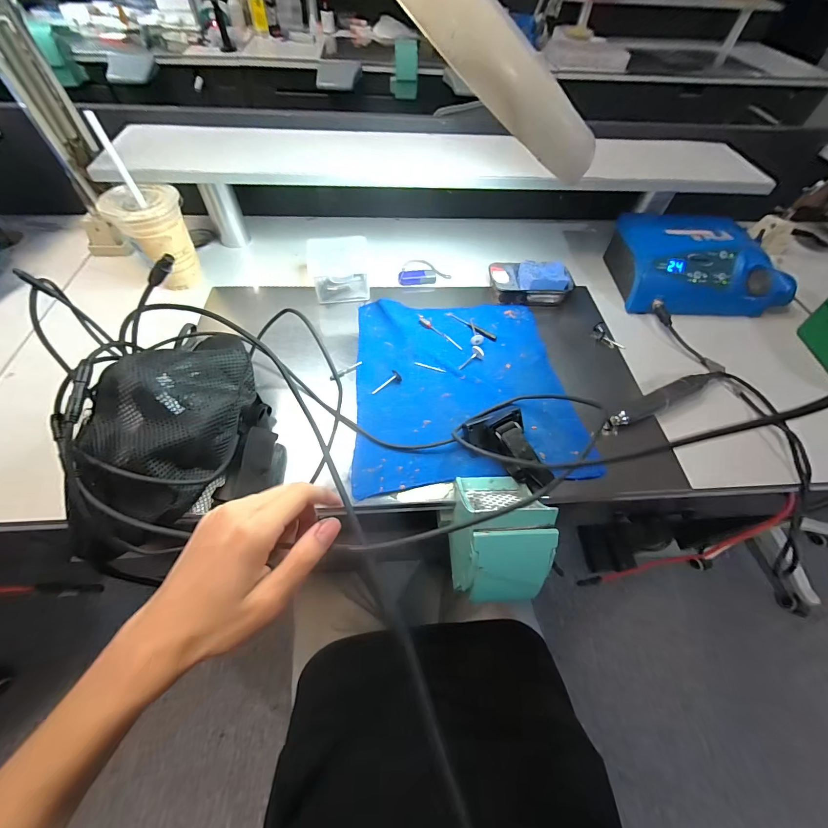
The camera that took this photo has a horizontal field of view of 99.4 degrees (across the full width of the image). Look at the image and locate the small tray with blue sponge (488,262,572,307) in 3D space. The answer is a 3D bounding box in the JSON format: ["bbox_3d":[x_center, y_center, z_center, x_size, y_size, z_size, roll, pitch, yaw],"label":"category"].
[{"bbox_3d":[0.187,-0.217,0.571,0.127,0.037,0.079,0,56,-3],"label":"small tray with blue sponge"}]

